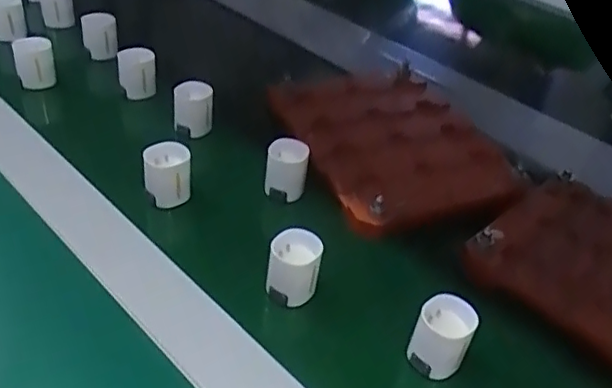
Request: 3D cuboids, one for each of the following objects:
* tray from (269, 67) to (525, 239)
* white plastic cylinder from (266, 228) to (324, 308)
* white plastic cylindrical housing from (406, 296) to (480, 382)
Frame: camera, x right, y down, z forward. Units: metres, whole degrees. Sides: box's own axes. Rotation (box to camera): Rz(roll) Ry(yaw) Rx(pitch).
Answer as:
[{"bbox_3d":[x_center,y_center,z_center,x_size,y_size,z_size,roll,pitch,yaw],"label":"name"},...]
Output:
[{"bbox_3d":[0.072,-0.045,0.487,0.149,0.024,0.183,-12,41,-23],"label":"tray"},{"bbox_3d":[-0.006,0.043,0.358,0.030,0.033,0.030,9,37,3],"label":"white plastic cylinder"},{"bbox_3d":[0.074,0.080,0.328,0.029,0.042,0.027,4,37,-3],"label":"white plastic cylindrical housing"}]

